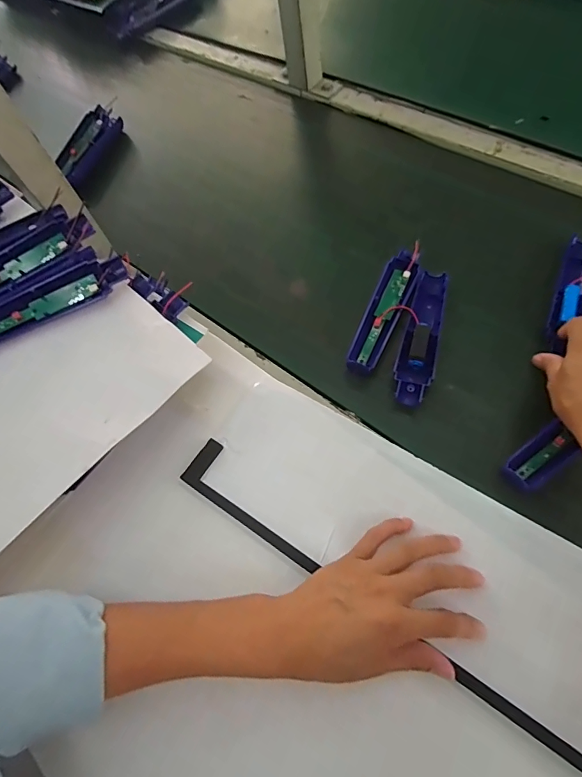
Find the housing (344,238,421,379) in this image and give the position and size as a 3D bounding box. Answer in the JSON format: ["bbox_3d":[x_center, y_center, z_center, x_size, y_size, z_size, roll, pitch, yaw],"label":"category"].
[{"bbox_3d":[0.105,-0.087,0.484,0.036,0.032,0.170,20,69,18],"label":"housing"}]

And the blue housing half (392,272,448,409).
[{"bbox_3d":[0.140,-0.054,0.462,0.038,0.026,0.161,14,67,16],"label":"blue housing half"}]

